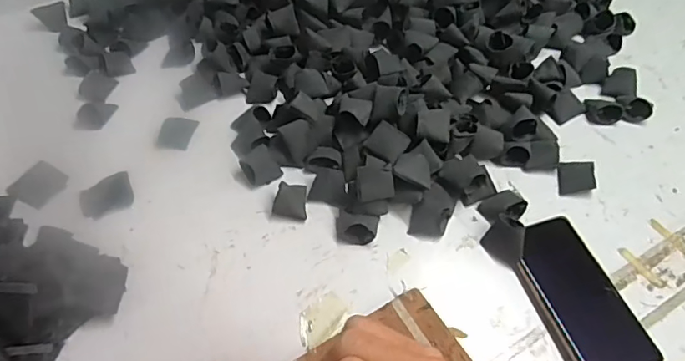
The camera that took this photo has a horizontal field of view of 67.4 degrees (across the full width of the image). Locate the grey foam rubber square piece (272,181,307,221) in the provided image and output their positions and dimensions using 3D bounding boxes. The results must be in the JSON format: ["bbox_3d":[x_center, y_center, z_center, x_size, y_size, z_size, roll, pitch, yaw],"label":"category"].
[{"bbox_3d":[-0.057,0.021,0.551,0.035,0.022,0.039,-3,53,-1],"label":"grey foam rubber square piece"}]

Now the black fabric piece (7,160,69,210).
[{"bbox_3d":[-0.338,0.004,0.572,0.053,0.004,0.050,23,57,17],"label":"black fabric piece"}]

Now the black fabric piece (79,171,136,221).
[{"bbox_3d":[-0.259,0.016,0.563,0.054,0.004,0.052,-23,56,-15],"label":"black fabric piece"}]

